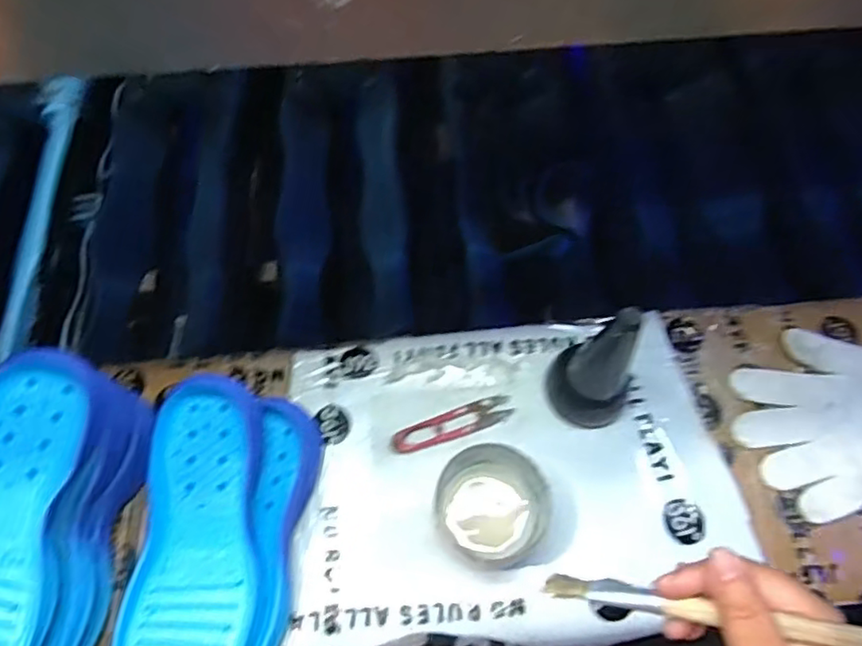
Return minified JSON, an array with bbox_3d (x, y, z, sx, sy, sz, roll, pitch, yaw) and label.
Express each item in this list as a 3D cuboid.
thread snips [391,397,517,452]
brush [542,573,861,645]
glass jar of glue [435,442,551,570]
[{"bbox_3d":[0.019,0.084,0.503,0.102,0.005,0.023,-20,66,-10],"label":"thread snips"},{"bbox_3d":[0.133,0.144,0.305,0.156,0.013,0.013,-2,60,30],"label":"brush"},{"bbox_3d":[0.045,0.137,0.454,0.079,0.054,0.079,0,64,0],"label":"glass jar of glue"}]

